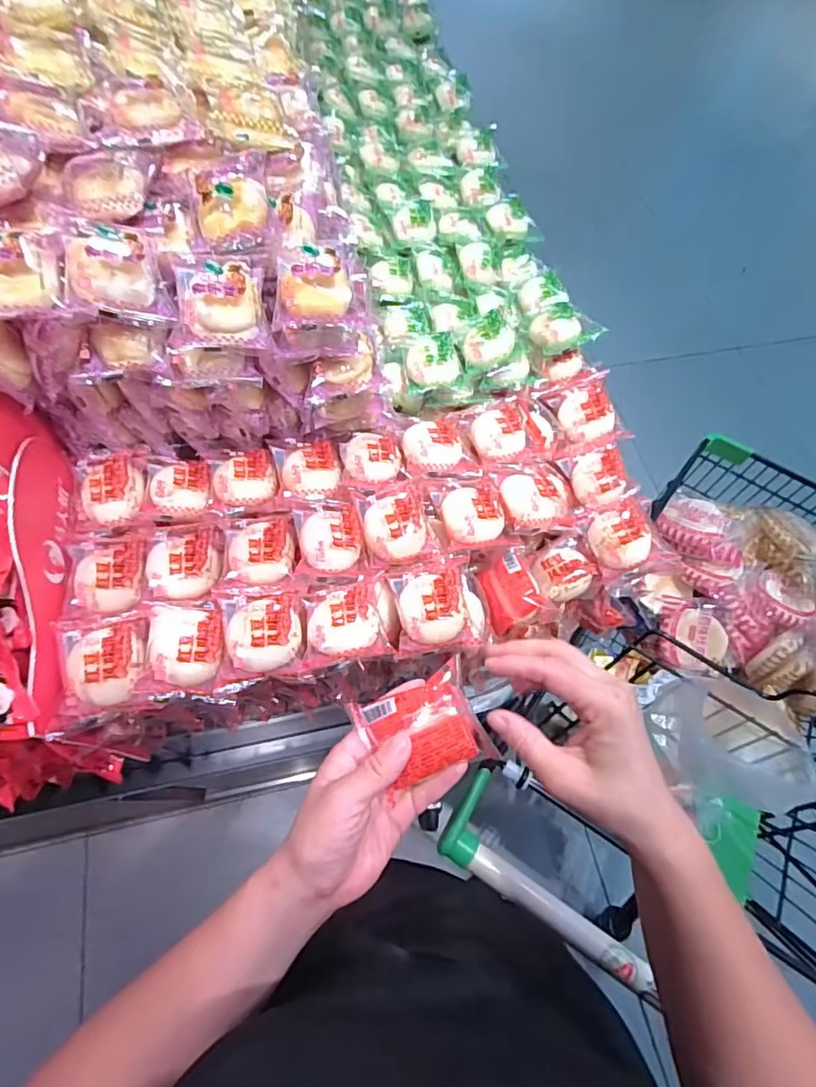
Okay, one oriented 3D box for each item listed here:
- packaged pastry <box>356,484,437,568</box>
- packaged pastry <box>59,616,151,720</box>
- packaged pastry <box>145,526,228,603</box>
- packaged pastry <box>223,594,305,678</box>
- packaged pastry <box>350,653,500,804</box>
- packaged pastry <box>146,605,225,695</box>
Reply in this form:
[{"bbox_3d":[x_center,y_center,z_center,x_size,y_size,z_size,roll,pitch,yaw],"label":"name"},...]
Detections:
[{"bbox_3d":[-0.009,-0.019,0.481,0.062,0.030,0.069,-10,66,-8],"label":"packaged pastry"},{"bbox_3d":[-0.236,0.092,0.416,0.064,0.037,0.074,-12,66,-9],"label":"packaged pastry"},{"bbox_3d":[-0.199,0.016,0.471,0.062,0.029,0.070,-2,65,-4],"label":"packaged pastry"},{"bbox_3d":[-0.115,0.070,0.420,0.063,0.019,0.067,-2,65,-4],"label":"packaged pastry"},{"bbox_3d":[0.009,0.128,0.371,0.082,0.028,0.067,-18,67,-11],"label":"packaged pastry"},{"bbox_3d":[-0.176,0.083,0.421,0.057,0.031,0.068,-6,65,-6],"label":"packaged pastry"}]

